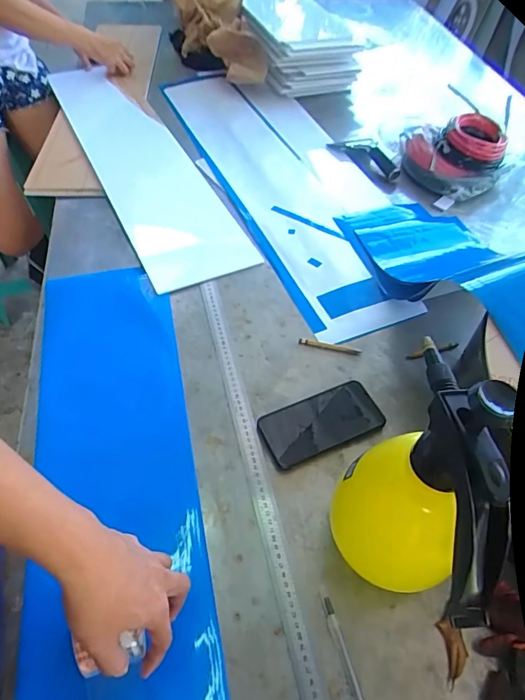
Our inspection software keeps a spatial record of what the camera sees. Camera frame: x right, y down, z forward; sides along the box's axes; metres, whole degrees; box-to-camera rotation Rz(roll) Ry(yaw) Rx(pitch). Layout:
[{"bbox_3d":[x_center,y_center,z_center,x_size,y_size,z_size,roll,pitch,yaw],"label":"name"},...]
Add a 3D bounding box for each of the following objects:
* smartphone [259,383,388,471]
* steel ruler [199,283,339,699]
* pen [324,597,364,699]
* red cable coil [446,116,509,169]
[{"bbox_3d":[0.082,0.100,0.623,0.162,0.012,0.075,-18,55,-16],"label":"smartphone"},{"bbox_3d":[0.026,0.247,0.513,0.032,0.008,0.901,-10,53,-11],"label":"steel ruler"},{"bbox_3d":[0.090,0.324,0.451,0.009,0.009,0.141,-12,53,-12],"label":"pen"},{"bbox_3d":[0.468,-0.463,0.986,0.128,0.043,0.121,22,54,14],"label":"red cable coil"}]

